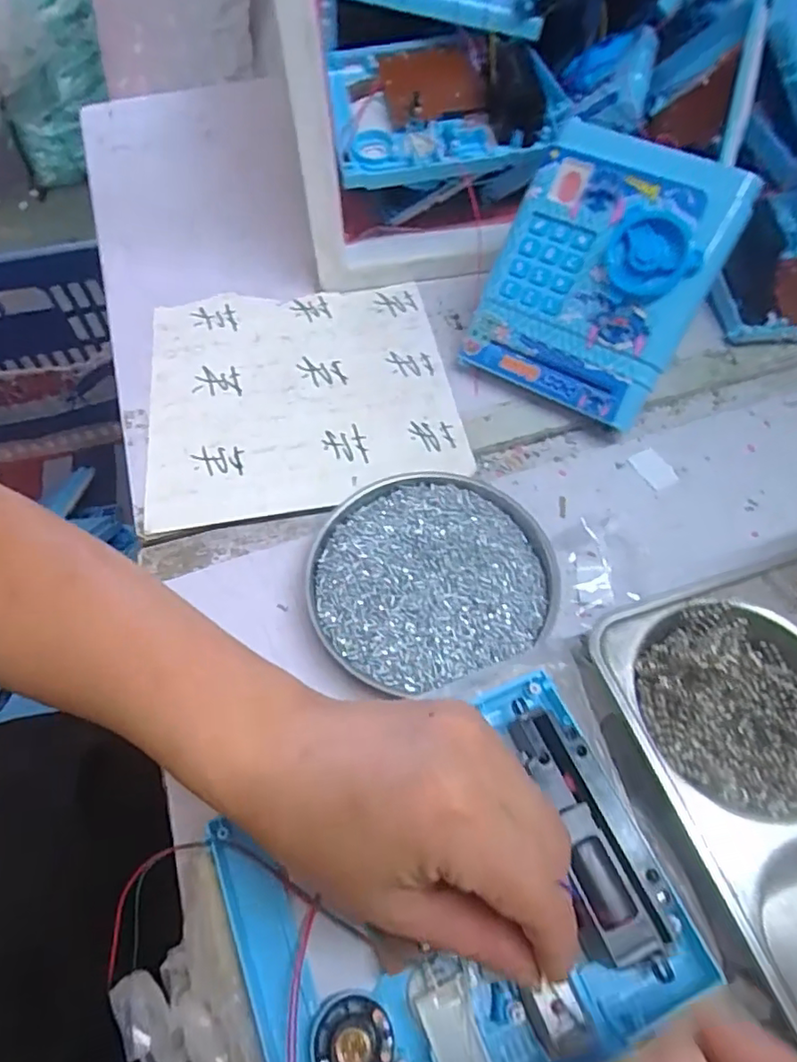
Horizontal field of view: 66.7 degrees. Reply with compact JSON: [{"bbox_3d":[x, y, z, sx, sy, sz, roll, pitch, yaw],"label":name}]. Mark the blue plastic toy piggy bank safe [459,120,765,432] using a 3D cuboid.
[{"bbox_3d":[0.126,-0.166,0.390,0.128,0.165,0.022,30,16,20],"label":"blue plastic toy piggy bank safe"}]

